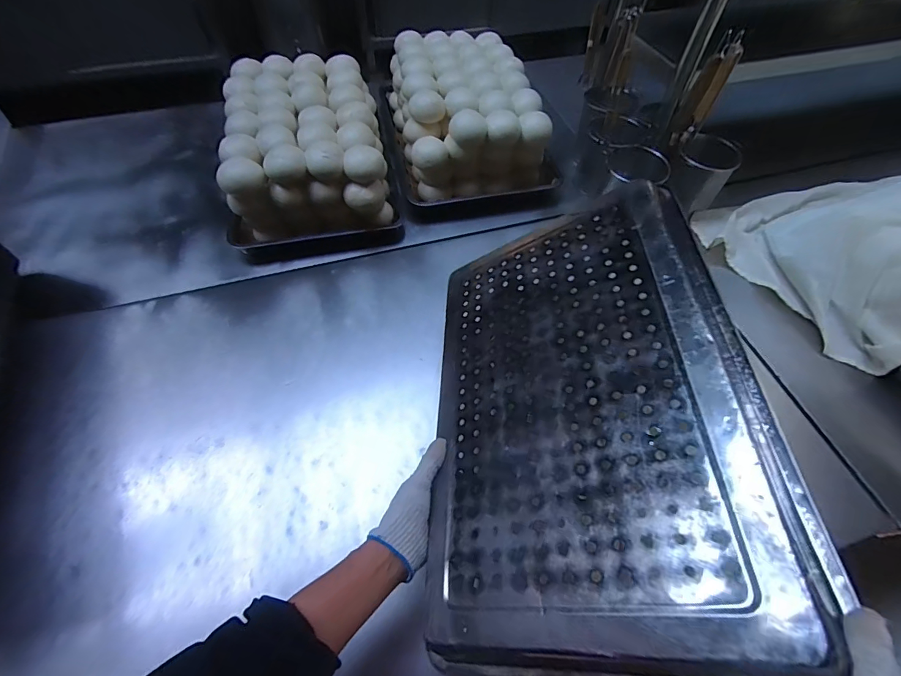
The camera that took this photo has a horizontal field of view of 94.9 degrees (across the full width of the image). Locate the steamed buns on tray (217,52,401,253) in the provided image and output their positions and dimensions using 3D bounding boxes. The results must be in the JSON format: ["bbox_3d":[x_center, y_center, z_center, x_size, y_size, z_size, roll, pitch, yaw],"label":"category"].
[{"bbox_3d":[-0.353,-0.490,1.017,0.362,0.185,0.549,-9,58,-8],"label":"steamed buns on tray"}]

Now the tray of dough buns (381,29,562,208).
[{"bbox_3d":[0.031,-0.606,1.100,0.368,0.180,0.553,-10,58,-8],"label":"tray of dough buns"}]

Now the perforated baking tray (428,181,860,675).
[{"bbox_3d":[0.145,0.063,0.497,0.357,0.054,0.548,-21,47,30],"label":"perforated baking tray"}]

